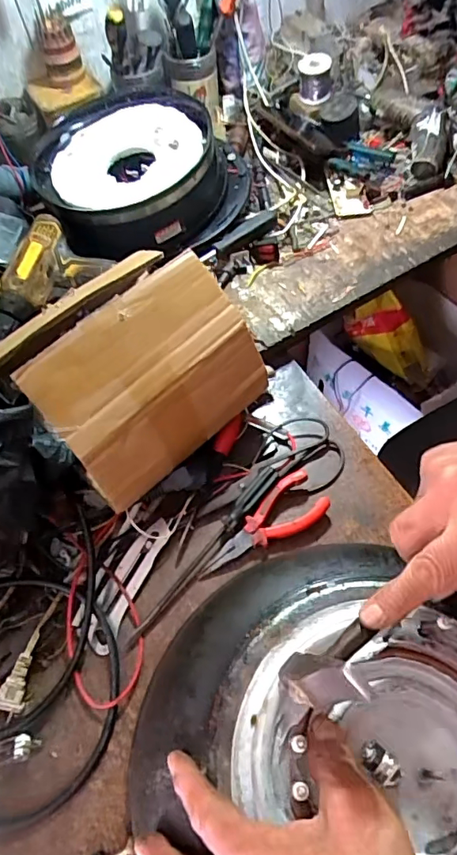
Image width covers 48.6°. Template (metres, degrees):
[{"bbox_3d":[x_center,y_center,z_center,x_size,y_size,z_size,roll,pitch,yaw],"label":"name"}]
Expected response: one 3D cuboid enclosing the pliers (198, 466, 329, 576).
[{"bbox_3d":[0.038,0.102,0.505,0.140,0.014,0.053,-37,66,-17],"label":"pliers"}]

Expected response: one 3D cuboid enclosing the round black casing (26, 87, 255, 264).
[{"bbox_3d":[-0.119,-0.357,0.692,0.282,0.070,0.282,-6,61,-1],"label":"round black casing"}]

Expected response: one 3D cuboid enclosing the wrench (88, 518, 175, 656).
[{"bbox_3d":[-0.094,0.147,0.486,0.028,0.010,0.135,21,64,13],"label":"wrench"}]

